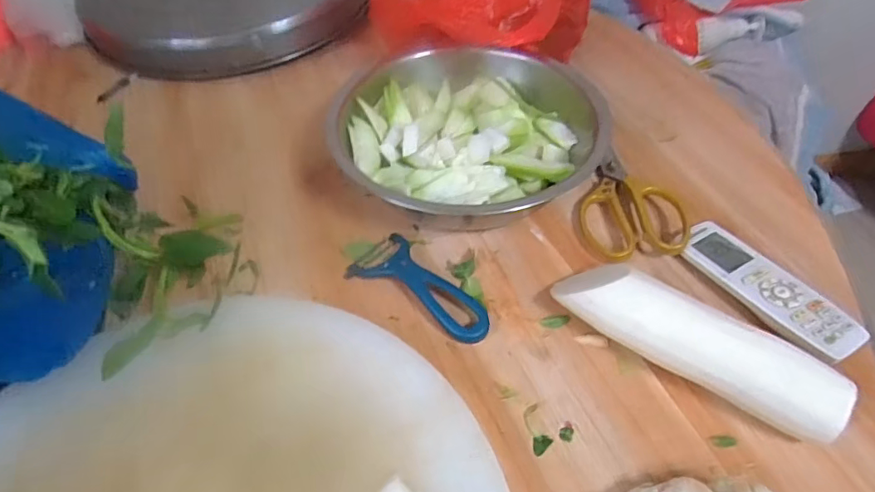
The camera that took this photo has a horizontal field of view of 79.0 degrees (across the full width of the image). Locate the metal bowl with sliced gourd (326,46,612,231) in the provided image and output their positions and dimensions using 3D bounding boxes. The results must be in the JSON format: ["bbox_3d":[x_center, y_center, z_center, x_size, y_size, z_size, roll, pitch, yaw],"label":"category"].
[{"bbox_3d":[0.024,-0.118,0.558,0.258,0.087,0.231,-14,51,-10],"label":"metal bowl with sliced gourd"}]

